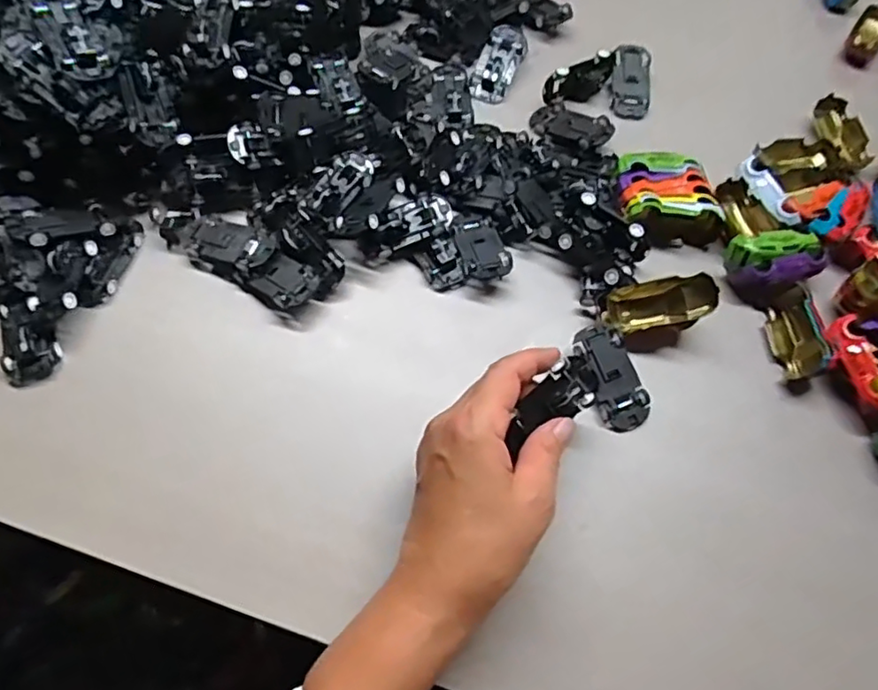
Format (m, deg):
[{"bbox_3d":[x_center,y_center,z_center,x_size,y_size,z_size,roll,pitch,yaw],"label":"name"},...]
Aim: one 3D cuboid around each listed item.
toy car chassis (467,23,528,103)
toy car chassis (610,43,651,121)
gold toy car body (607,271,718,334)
[{"bbox_3d":[0.048,-0.230,0.511,0.033,0.013,0.072,20,78,7],"label":"toy car chassis"},{"bbox_3d":[0.156,-0.217,0.509,0.029,0.012,0.069,4,77,-1],"label":"toy car chassis"},{"bbox_3d":[0.145,-0.027,0.407,0.065,0.026,0.031,-11,62,20],"label":"gold toy car body"}]

